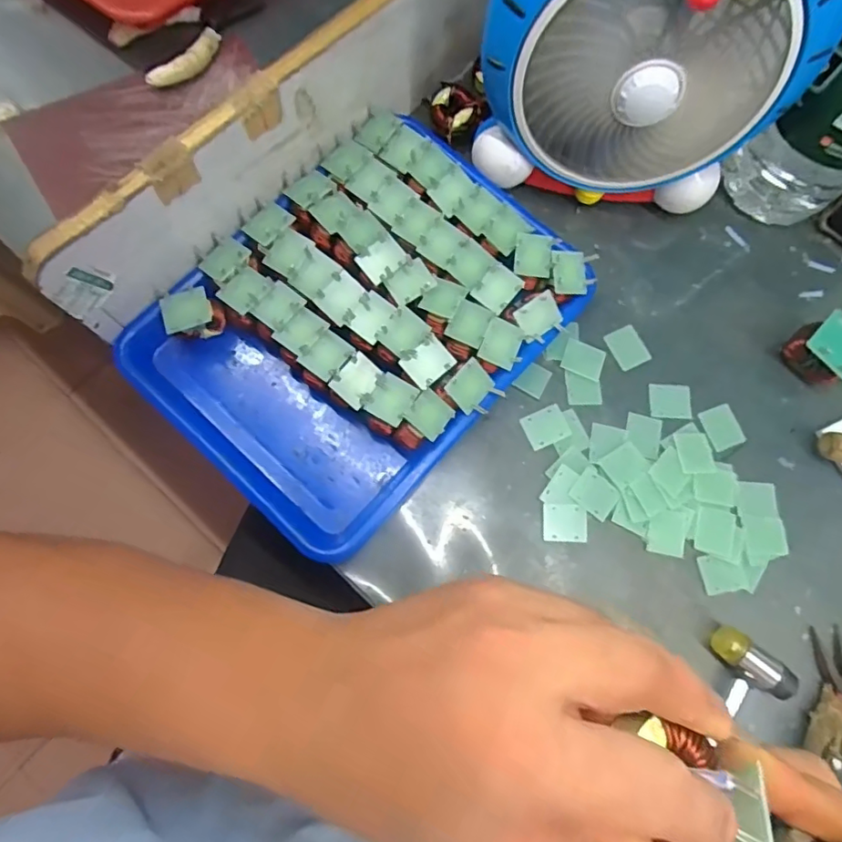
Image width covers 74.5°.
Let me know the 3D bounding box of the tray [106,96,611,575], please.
[{"bbox_3d":[-0.050,-0.081,0.451,0.247,0.055,0.315,41,77,7],"label":"tray"}]

